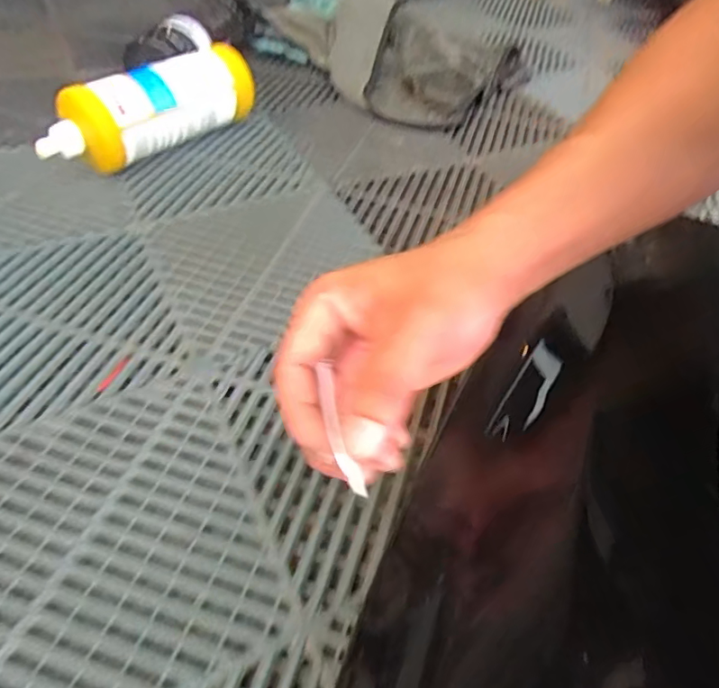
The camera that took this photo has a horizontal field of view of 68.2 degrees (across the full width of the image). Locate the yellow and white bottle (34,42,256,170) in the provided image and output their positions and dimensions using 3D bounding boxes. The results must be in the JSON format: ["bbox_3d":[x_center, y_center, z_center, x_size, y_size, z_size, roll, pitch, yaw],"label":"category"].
[{"bbox_3d":[-0.223,-0.256,0.590,0.066,0.088,0.255,29,51,20],"label":"yellow and white bottle"}]

